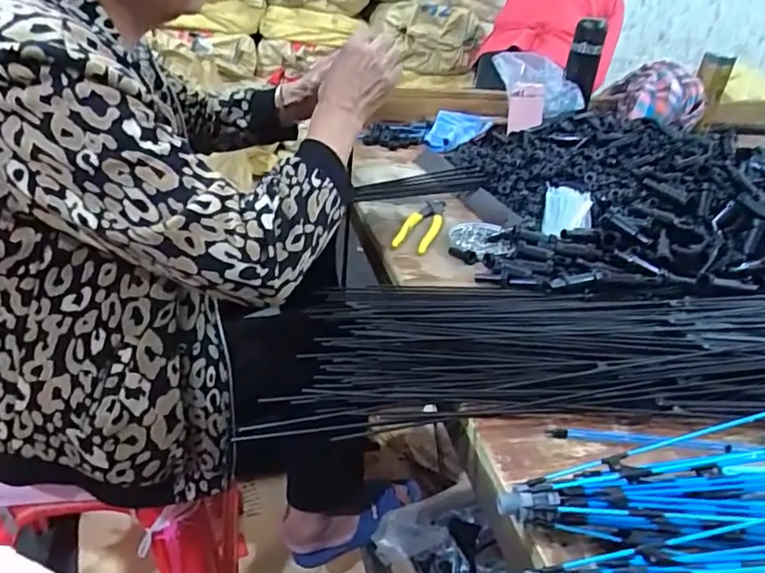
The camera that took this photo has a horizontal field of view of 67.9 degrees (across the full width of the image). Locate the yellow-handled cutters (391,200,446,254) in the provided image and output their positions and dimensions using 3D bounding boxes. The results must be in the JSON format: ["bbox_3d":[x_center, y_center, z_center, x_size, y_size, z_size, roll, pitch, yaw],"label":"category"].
[{"bbox_3d":[0.056,-0.090,0.782,0.045,0.014,0.153,11,33,16],"label":"yellow-handled cutters"}]

